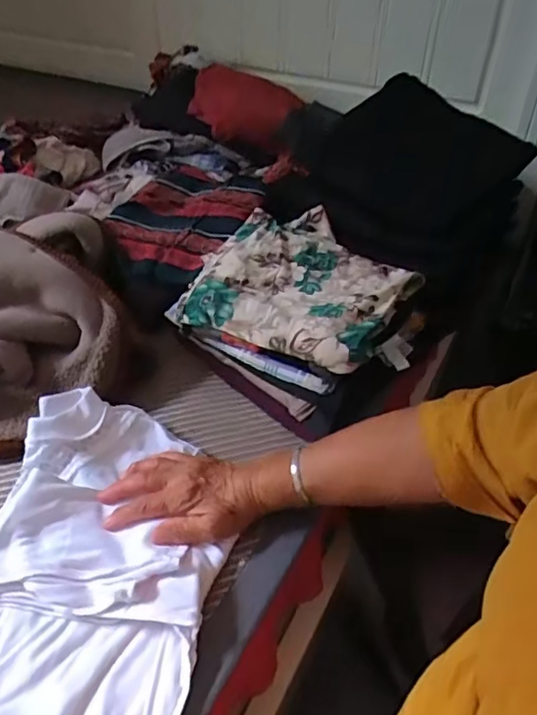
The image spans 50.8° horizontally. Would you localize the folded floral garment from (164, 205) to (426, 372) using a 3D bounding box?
[{"bbox_3d":[0.039,-0.098,0.679,0.261,0.031,0.224,21,51,29],"label":"folded floral garment"}]

